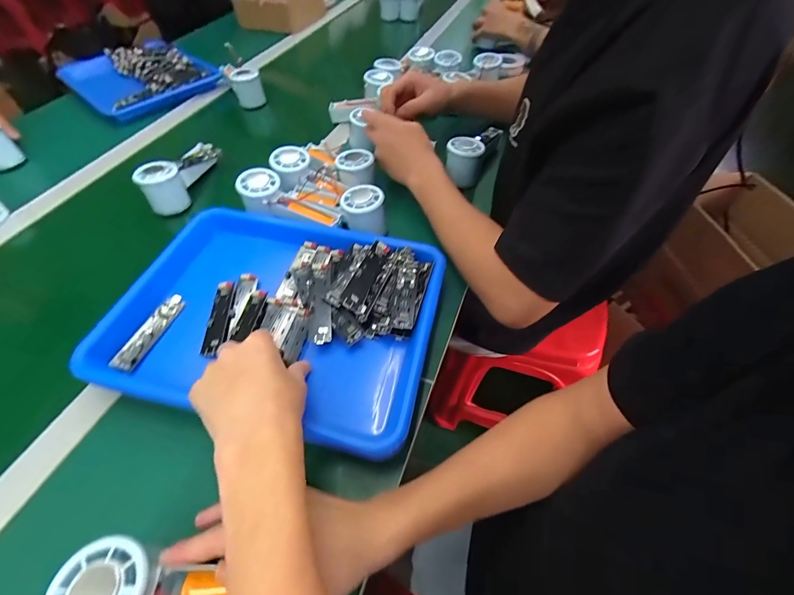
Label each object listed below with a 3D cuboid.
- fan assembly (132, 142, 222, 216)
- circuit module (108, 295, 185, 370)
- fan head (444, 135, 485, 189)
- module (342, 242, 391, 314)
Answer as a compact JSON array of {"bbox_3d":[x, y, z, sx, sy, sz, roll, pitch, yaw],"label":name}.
[{"bbox_3d":[-0.335,-0.198,0.547,0.048,0.062,0.148,9,54,6],"label":"fan assembly"},{"bbox_3d":[-0.266,0.036,0.381,0.025,0.013,0.092,13,55,9],"label":"circuit module"},{"bbox_3d":[0.105,-0.216,0.556,0.057,0.054,0.059,4,54,3],"label":"fan head"},{"bbox_3d":[-0.035,-0.026,0.397,0.026,0.012,0.092,14,55,10],"label":"module"}]

